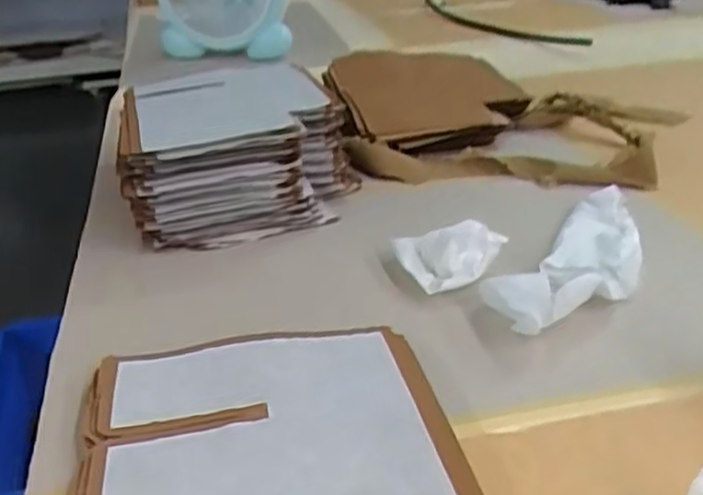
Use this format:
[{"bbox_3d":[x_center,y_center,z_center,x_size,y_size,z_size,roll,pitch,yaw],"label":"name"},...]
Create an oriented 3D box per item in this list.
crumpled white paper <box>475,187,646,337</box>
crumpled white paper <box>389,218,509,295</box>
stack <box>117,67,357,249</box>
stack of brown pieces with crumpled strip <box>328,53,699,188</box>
[{"bbox_3d":[0.186,0.009,0.590,0.087,0.029,0.219,21,35,35],"label":"crumpled white paper"},{"bbox_3d":[0.084,0.004,0.594,0.091,0.038,0.056,-5,29,-8],"label":"crumpled white paper"},{"bbox_3d":[-0.126,-0.117,0.771,0.225,0.101,0.286,-9,29,-14],"label":"stack"},{"bbox_3d":[0.163,-0.159,0.848,0.396,0.088,0.255,3,29,10],"label":"stack of brown pieces with crumpled strip"}]

